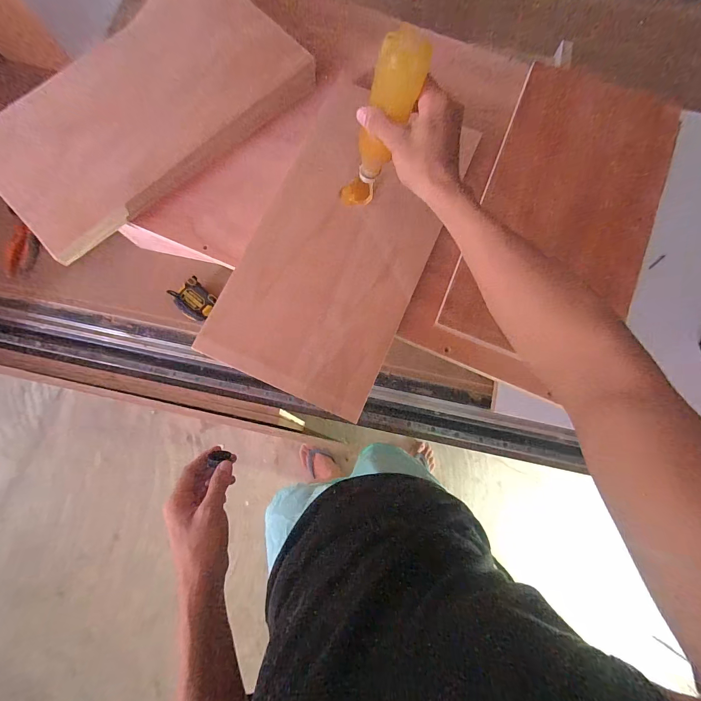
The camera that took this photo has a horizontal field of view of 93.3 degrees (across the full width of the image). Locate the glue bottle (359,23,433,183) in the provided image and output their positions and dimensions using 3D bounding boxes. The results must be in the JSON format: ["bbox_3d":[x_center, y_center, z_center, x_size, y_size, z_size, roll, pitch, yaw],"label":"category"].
[{"bbox_3d":[0.042,-0.275,0.393,0.051,0.173,0.040,22,79,-5],"label":"glue bottle"}]

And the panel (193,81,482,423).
[{"bbox_3d":[-0.008,-0.177,0.536,0.263,0.013,0.504,24,80,4],"label":"panel"}]

